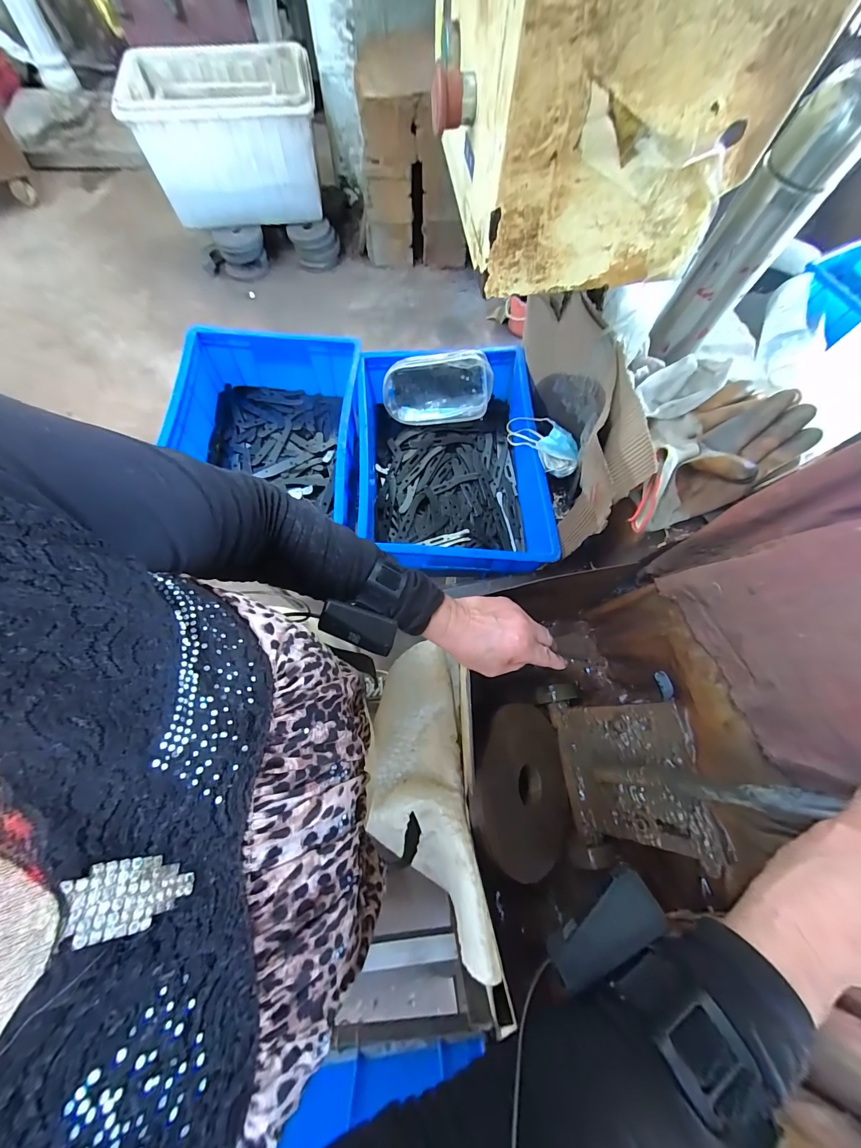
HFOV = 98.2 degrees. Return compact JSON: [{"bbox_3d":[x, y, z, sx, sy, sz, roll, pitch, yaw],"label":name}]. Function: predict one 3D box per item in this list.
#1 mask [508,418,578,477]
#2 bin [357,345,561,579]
[{"bbox_3d":[0.181,-0.216,0.604,0.058,0.047,0.136,-39,76,-14],"label":"mask"},{"bbox_3d":[0.035,-0.198,0.657,0.291,0.118,0.417,-3,70,-3],"label":"bin"}]

